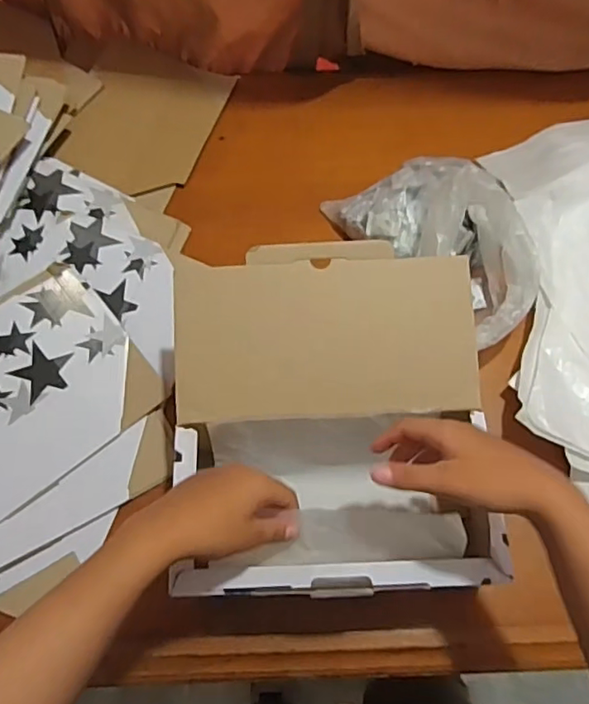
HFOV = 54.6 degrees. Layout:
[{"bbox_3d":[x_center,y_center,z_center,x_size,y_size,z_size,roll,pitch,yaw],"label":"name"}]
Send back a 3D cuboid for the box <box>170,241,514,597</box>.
[{"bbox_3d":[0.030,0.063,0.548,0.273,0.155,0.283,-2,65,-1],"label":"box"}]

